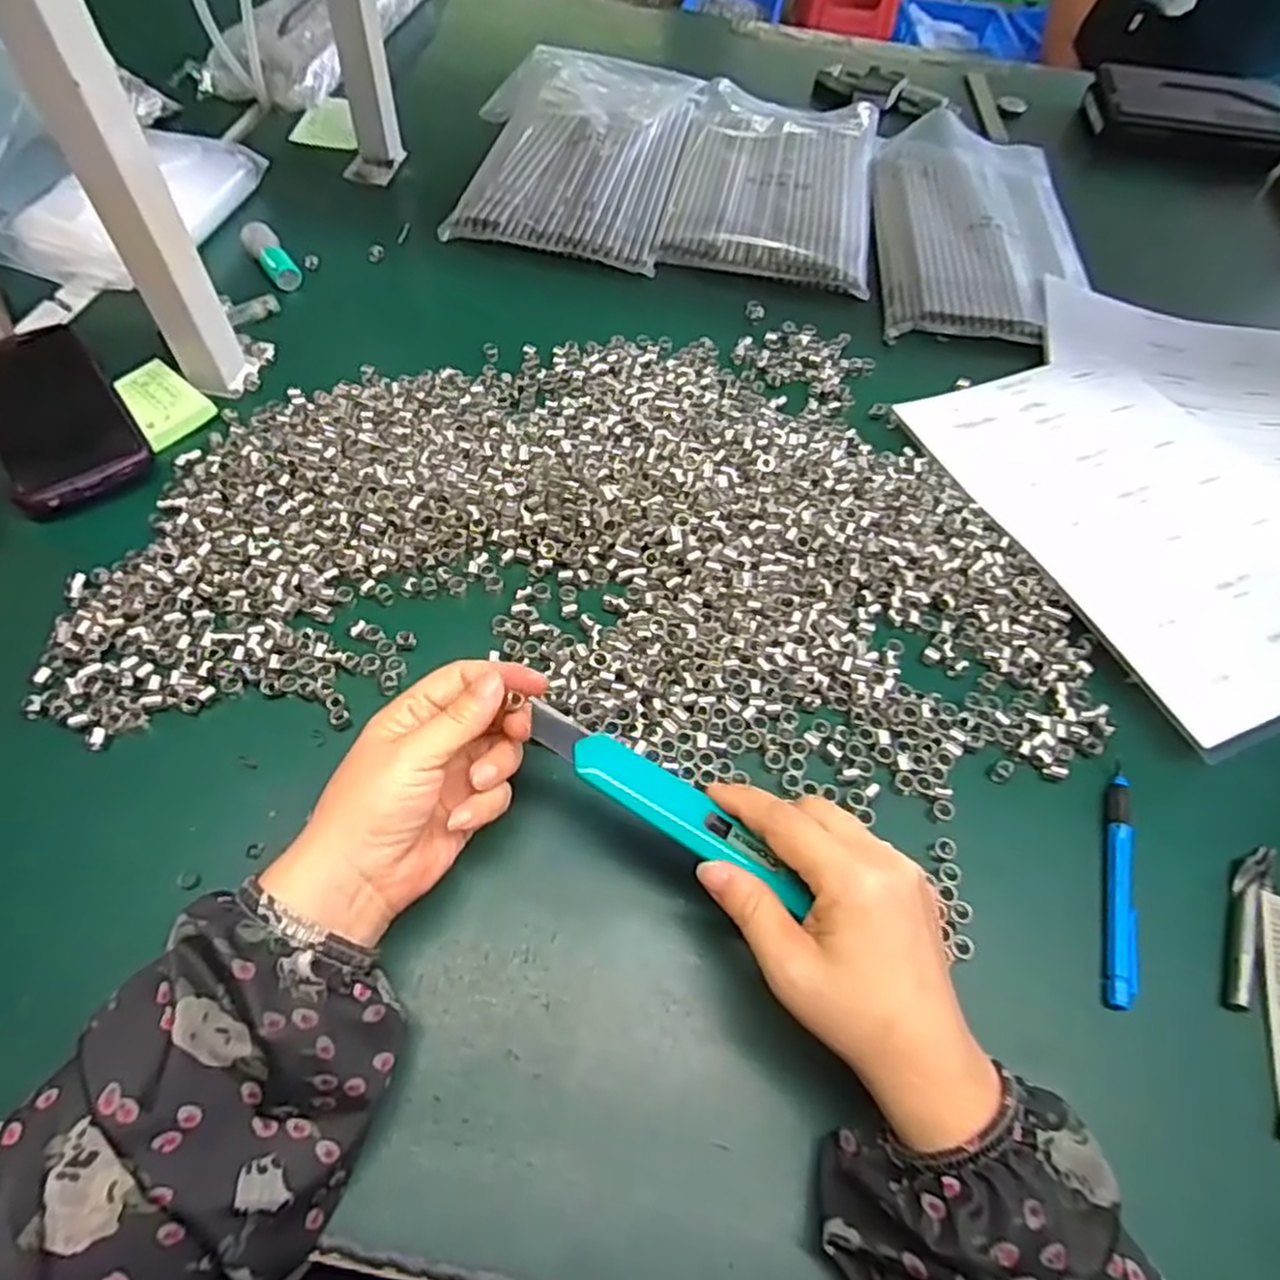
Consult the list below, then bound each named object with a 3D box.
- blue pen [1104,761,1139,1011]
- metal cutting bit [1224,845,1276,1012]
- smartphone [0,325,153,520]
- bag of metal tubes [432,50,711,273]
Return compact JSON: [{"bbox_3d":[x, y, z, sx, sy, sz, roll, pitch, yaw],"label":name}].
[{"bbox_3d":[0.236,0.116,0.367,0.010,0.009,0.120,18,58,7],"label":"blue pen"},{"bbox_3d":[0.294,0.135,0.363,0.014,0.006,0.087,31,60,15],"label":"metal cutting bit"},{"bbox_3d":[-0.381,-0.149,0.486,0.078,0.015,0.172,-30,64,-21],"label":"smartphone"},{"bbox_3d":[-0.058,-0.468,0.711,0.198,0.028,0.318,11,57,3],"label":"bag of metal tubes"}]

